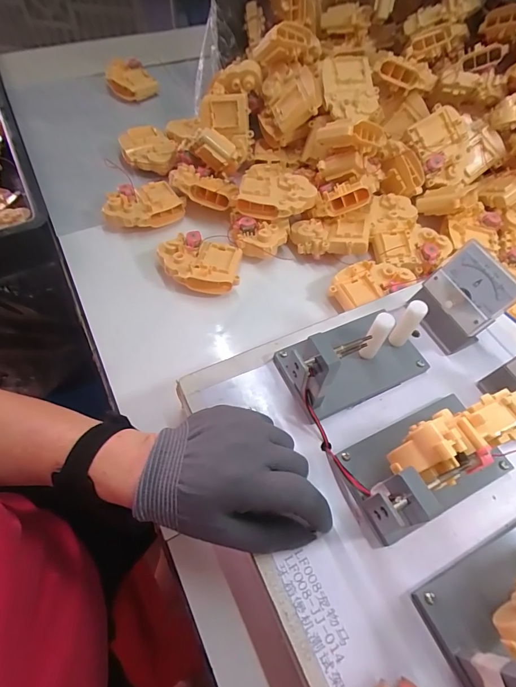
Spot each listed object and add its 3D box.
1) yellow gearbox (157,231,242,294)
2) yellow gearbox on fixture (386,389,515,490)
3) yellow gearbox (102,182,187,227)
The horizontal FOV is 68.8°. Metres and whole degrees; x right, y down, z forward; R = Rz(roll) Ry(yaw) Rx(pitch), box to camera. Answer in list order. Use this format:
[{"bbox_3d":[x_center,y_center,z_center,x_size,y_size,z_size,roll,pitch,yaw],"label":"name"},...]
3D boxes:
[{"bbox_3d":[-0.071,-0.094,0.455,0.099,0.043,0.063,8,58,2],"label":"yellow gearbox"},{"bbox_3d":[0.133,0.057,0.237,0.097,0.036,0.036,-22,62,-16],"label":"yellow gearbox on fixture"},{"bbox_3d":[-0.151,-0.177,0.499,0.096,0.045,0.069,-34,66,-22],"label":"yellow gearbox"}]

